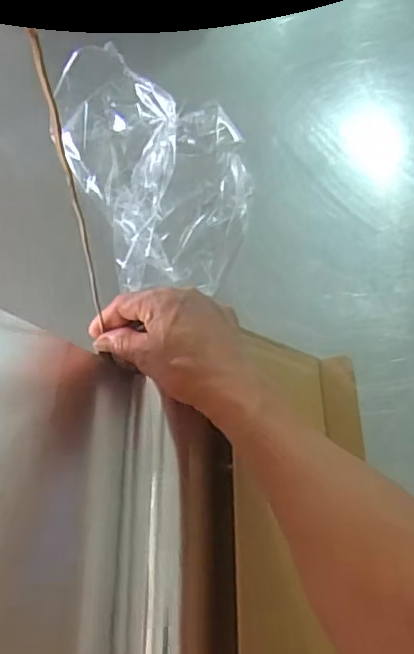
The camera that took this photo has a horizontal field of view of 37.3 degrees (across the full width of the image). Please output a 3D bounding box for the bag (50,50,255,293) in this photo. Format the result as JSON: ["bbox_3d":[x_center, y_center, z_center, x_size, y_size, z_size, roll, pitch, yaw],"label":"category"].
[{"bbox_3d":[-0.055,-0.191,0.697,0.195,0.066,0.324,-21,62,-8],"label":"bag"}]

